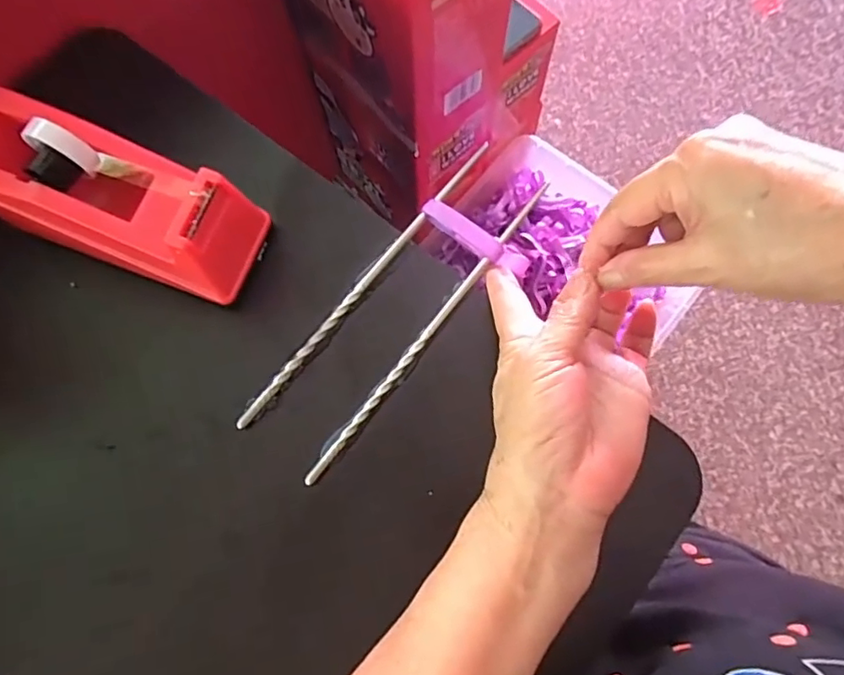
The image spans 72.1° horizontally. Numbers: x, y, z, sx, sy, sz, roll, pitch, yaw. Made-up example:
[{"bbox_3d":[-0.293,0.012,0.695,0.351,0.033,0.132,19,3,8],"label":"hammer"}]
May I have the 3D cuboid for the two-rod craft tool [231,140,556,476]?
[{"bbox_3d":[-0.008,-0.018,0.336,0.070,0.011,0.217,39,80,11],"label":"two-rod craft tool"}]

